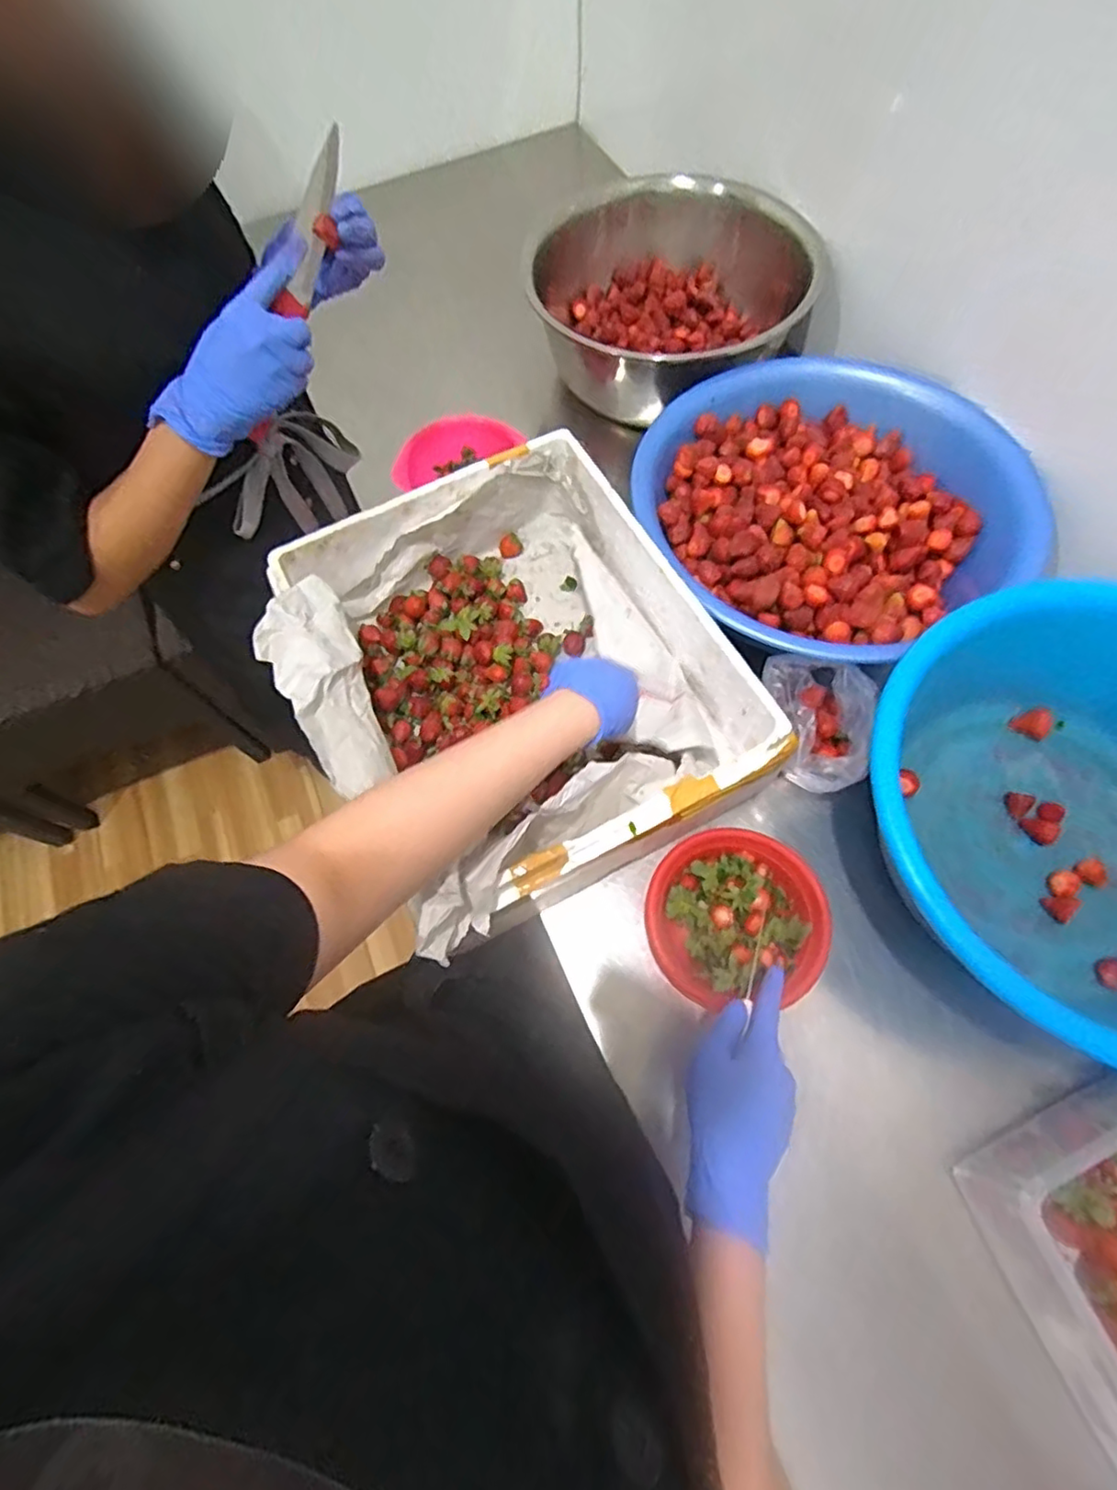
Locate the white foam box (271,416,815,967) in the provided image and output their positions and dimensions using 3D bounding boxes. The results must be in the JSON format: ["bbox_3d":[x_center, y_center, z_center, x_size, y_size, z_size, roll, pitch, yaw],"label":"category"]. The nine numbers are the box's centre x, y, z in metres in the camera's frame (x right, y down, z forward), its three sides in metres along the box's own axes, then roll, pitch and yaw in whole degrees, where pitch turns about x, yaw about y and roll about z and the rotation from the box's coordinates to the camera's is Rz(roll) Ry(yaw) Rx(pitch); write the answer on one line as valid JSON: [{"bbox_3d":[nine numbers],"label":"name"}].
[{"bbox_3d":[-0.054,-0.072,0.633,0.372,0.148,0.434,-29,69,-9],"label":"white foam box"}]

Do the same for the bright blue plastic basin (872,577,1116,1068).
[{"bbox_3d":[0.452,0.060,0.561,0.356,0.174,0.362,-1,67,2],"label":"bright blue plastic basin"}]

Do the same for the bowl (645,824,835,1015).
[{"bbox_3d":[0.162,0.164,0.588,0.156,0.071,0.149,-1,67,2],"label":"bowl"}]

